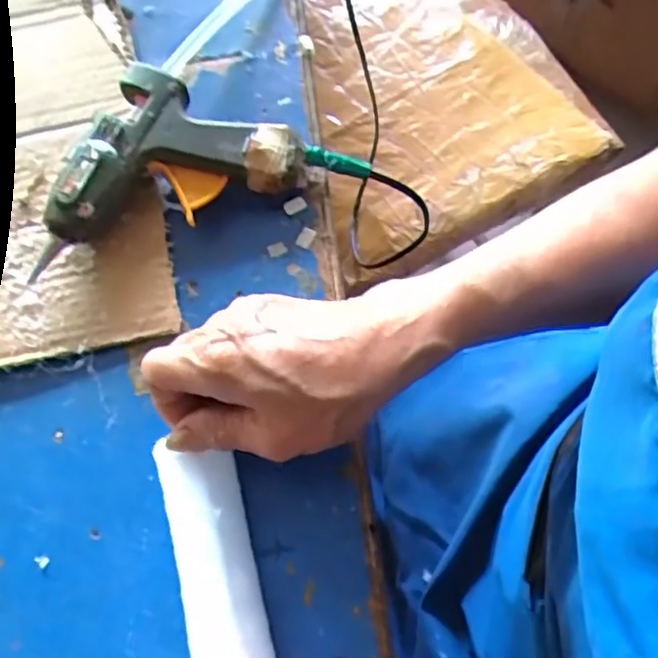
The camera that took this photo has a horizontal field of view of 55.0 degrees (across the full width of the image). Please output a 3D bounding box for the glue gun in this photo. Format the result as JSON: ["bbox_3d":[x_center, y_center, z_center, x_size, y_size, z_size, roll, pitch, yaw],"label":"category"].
[{"bbox_3d":[-0.094,-0.099,0.353,0.151,0.039,0.093,-17,69,-4],"label":"glue gun"}]

